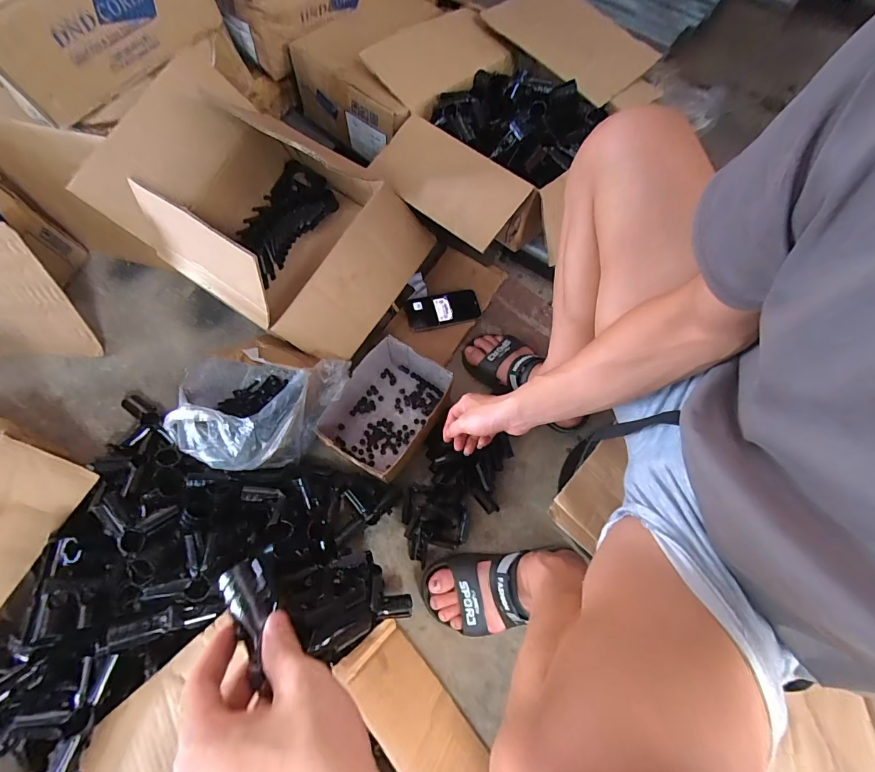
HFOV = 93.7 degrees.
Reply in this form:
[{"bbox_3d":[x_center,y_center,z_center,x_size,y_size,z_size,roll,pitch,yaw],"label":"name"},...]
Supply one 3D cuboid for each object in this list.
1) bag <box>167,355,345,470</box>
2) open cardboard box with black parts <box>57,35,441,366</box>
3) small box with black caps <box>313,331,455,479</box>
[{"bbox_3d":[-0.283,0.039,0.668,0.255,0.150,0.202,4,68,0],"label":"bag"},{"bbox_3d":[-0.295,-0.295,0.733,0.497,0.258,0.316,33,71,11],"label":"open cardboard box with black parts"},{"bbox_3d":[-0.090,0.039,0.707,0.168,0.094,0.214,31,71,11],"label":"small box with black caps"}]

